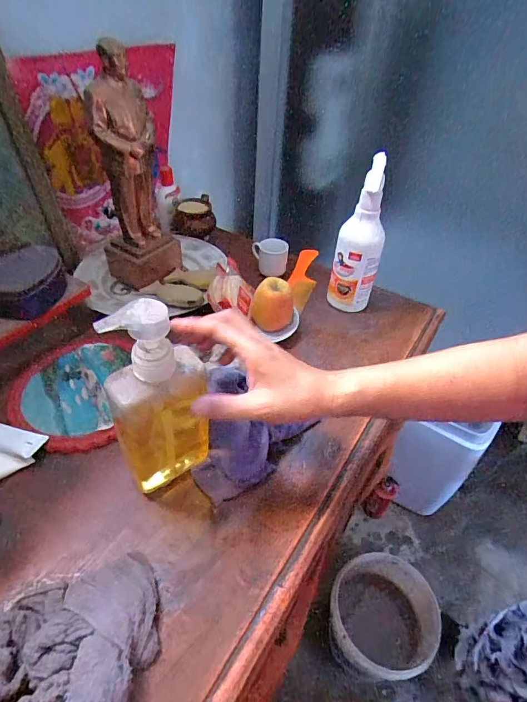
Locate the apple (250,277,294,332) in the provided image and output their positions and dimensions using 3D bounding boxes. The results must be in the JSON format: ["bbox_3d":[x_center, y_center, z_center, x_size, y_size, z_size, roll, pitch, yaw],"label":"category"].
[{"bbox_3d":[0.015,-0.068,0.611,0.065,0.066,0.053,1,44,-4],"label":"apple"}]

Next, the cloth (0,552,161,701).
[{"bbox_3d":[-0.136,0.243,0.321,0.124,0.041,0.146,-20,50,-23],"label":"cloth"}]

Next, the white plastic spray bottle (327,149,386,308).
[{"bbox_3d":[0.154,-0.173,0.649,0.072,0.220,0.088,12,45,7],"label":"white plastic spray bottle"}]

